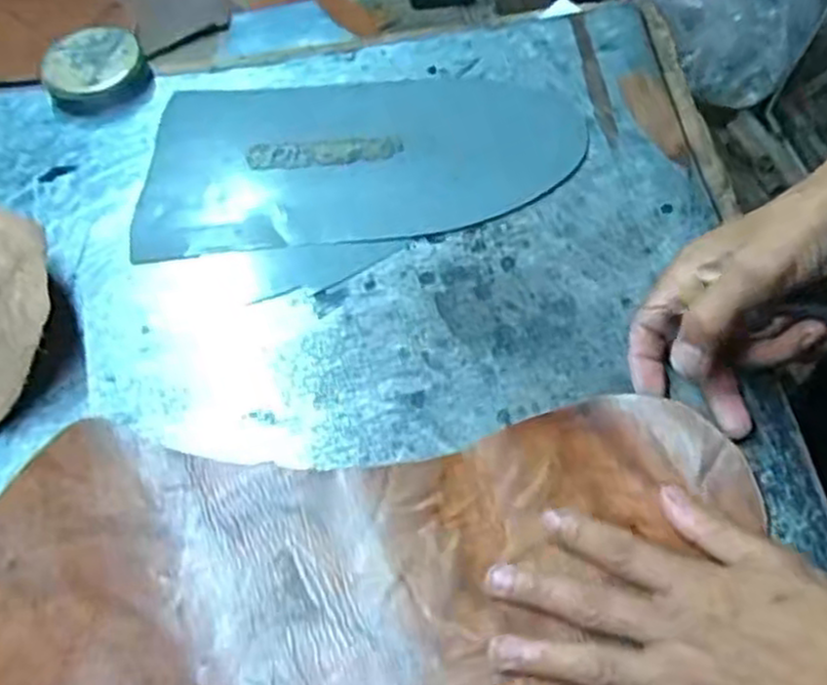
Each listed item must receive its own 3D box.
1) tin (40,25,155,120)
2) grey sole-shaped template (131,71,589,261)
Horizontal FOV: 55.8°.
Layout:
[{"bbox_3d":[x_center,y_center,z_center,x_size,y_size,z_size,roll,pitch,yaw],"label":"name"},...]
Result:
[{"bbox_3d":[-0.245,-0.210,0.602,0.078,0.033,0.074,-2,56,3],"label":"tin"},{"bbox_3d":[-0.037,-0.133,0.555,0.298,0.009,0.164,-4,57,3],"label":"grey sole-shaped template"}]

